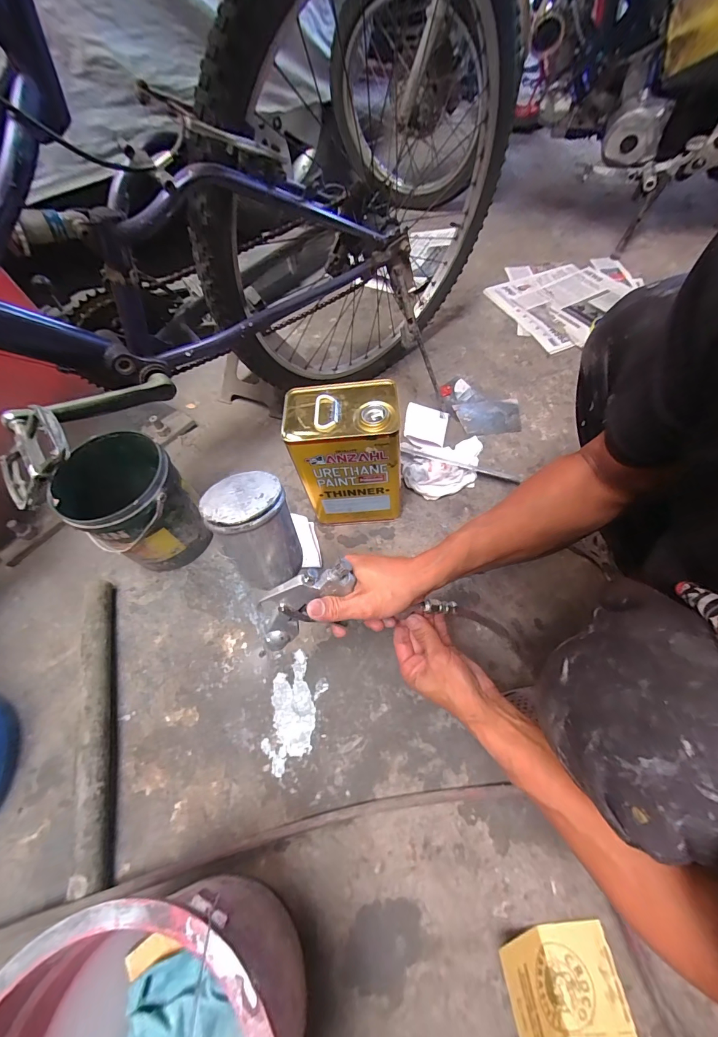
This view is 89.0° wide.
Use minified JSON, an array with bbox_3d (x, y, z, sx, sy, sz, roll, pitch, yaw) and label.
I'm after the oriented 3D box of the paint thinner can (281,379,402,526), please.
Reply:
[{"bbox_3d":[-0.016,-0.092,0.643,0.167,0.265,0.109,-3,59,5],"label":"paint thinner can"}]

